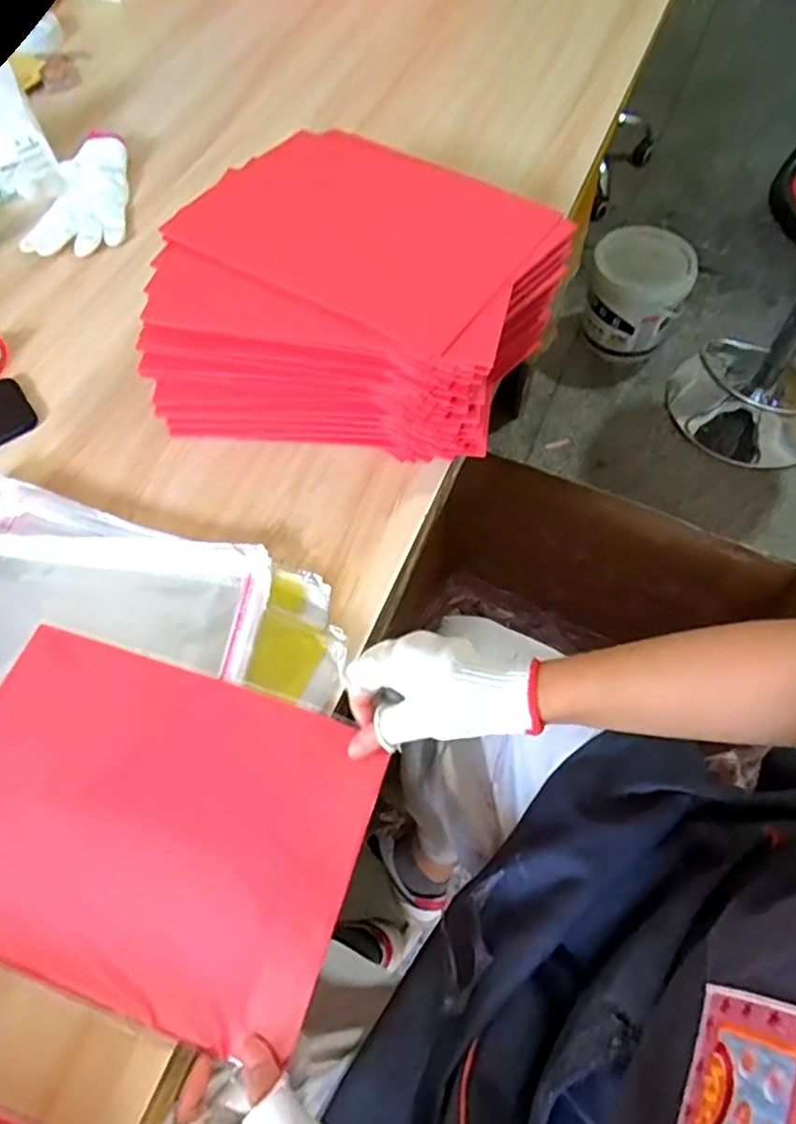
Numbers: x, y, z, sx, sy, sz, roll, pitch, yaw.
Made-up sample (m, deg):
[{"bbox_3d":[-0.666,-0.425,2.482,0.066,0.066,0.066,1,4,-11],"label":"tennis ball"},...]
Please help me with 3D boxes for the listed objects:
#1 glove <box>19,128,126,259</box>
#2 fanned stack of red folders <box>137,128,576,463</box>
[{"bbox_3d":[-0.387,-0.442,0.800,0.117,0.033,0.185,-6,61,-2],"label":"glove"},{"bbox_3d":[-0.035,-0.241,0.618,0.328,0.128,0.303,18,63,11],"label":"fanned stack of red folders"}]

